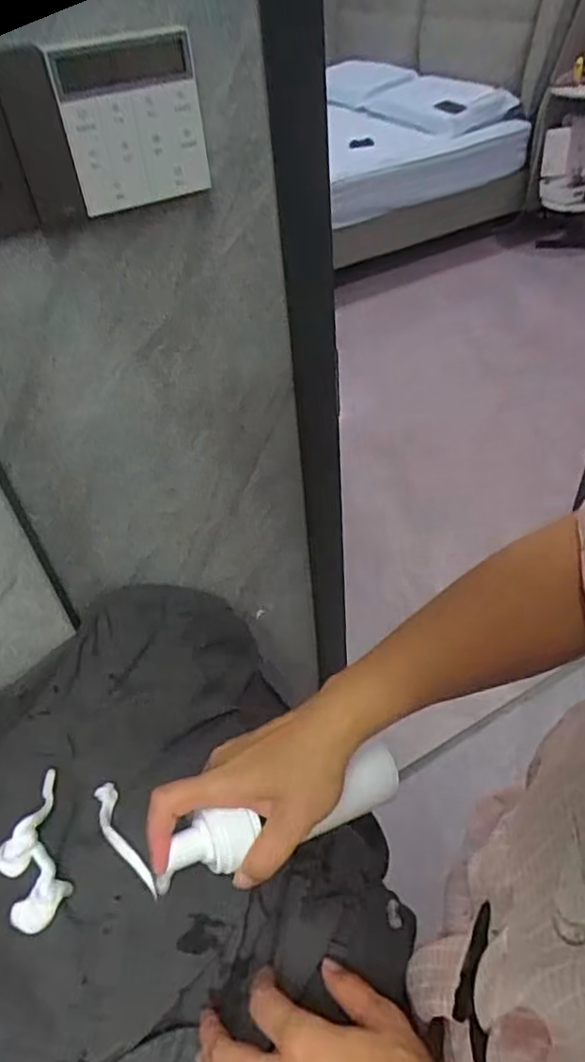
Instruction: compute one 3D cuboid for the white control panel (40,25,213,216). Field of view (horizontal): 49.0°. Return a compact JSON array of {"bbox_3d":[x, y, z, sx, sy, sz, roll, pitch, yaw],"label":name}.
[{"bbox_3d":[-0.094,-0.245,0.387,0.085,0.086,0.017,-23,46,-17],"label":"white control panel"}]

